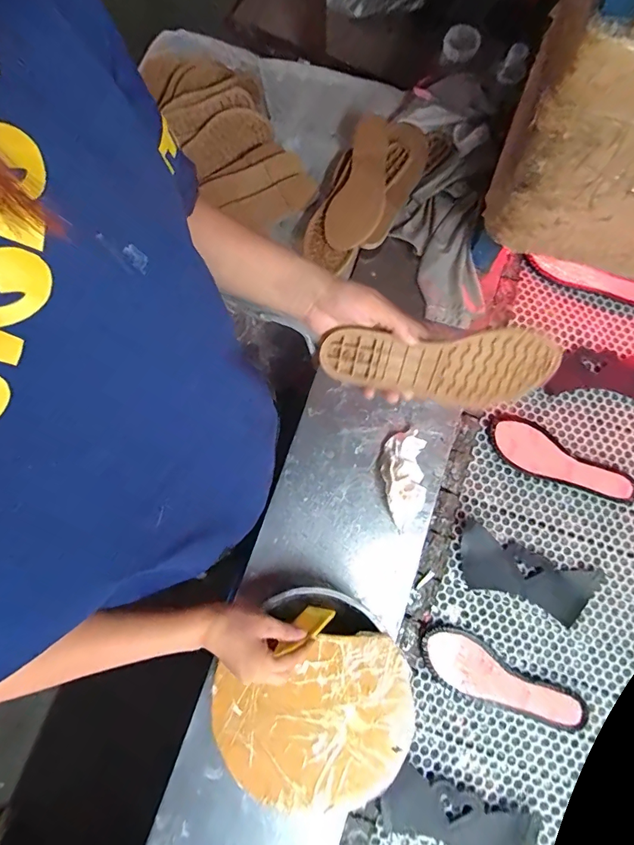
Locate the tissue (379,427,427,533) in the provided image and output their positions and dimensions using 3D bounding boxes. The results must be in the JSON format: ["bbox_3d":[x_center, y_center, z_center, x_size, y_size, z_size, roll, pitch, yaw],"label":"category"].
[{"bbox_3d":[0.129,0.082,0.618,0.068,0.042,0.142,7,79,0],"label":"tissue"}]

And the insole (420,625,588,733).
[{"bbox_3d":[0.258,0.370,0.584,0.230,0.022,0.076,28,80,4],"label":"insole"}]

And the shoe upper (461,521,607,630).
[{"bbox_3d":[0.312,0.230,0.621,0.204,0.007,0.088,23,79,4],"label":"shoe upper"}]

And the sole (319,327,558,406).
[{"bbox_3d":[0.127,-0.060,0.439,0.238,0.020,0.082,4,122,1],"label":"sole"}]

